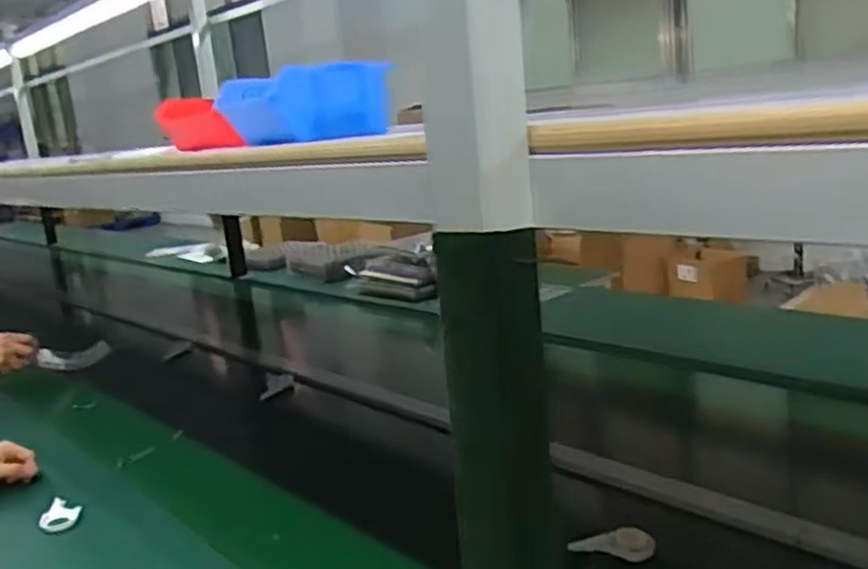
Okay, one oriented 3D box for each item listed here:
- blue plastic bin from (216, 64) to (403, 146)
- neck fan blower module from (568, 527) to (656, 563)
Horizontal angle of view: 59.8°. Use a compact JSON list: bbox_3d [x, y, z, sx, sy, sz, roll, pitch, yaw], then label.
[{"bbox_3d":[-0.126,-0.173,0.730,0.128,0.064,0.117,-16,16,-36],"label":"blue plastic bin"},{"bbox_3d":[0.191,0.278,0.802,0.094,0.020,0.048,-10,14,-17],"label":"neck fan blower module"}]

